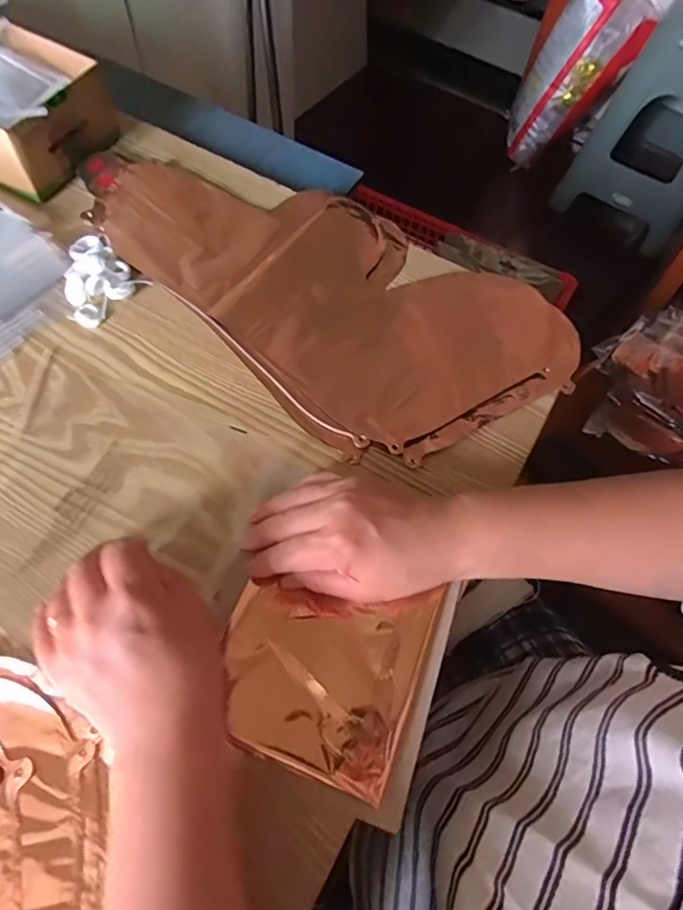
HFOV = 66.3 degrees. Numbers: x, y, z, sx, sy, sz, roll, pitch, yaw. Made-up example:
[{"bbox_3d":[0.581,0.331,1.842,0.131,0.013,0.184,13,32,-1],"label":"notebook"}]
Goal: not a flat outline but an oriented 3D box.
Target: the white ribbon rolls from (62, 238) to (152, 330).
[{"bbox_3d":[-0.220,-0.154,0.452,0.080,0.018,0.069,39,68,15],"label":"white ribbon rolls"}]

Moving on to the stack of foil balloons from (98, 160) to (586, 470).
[{"bbox_3d":[-0.016,-0.156,0.467,0.417,0.015,0.224,39,68,15],"label":"stack of foil balloons"}]

